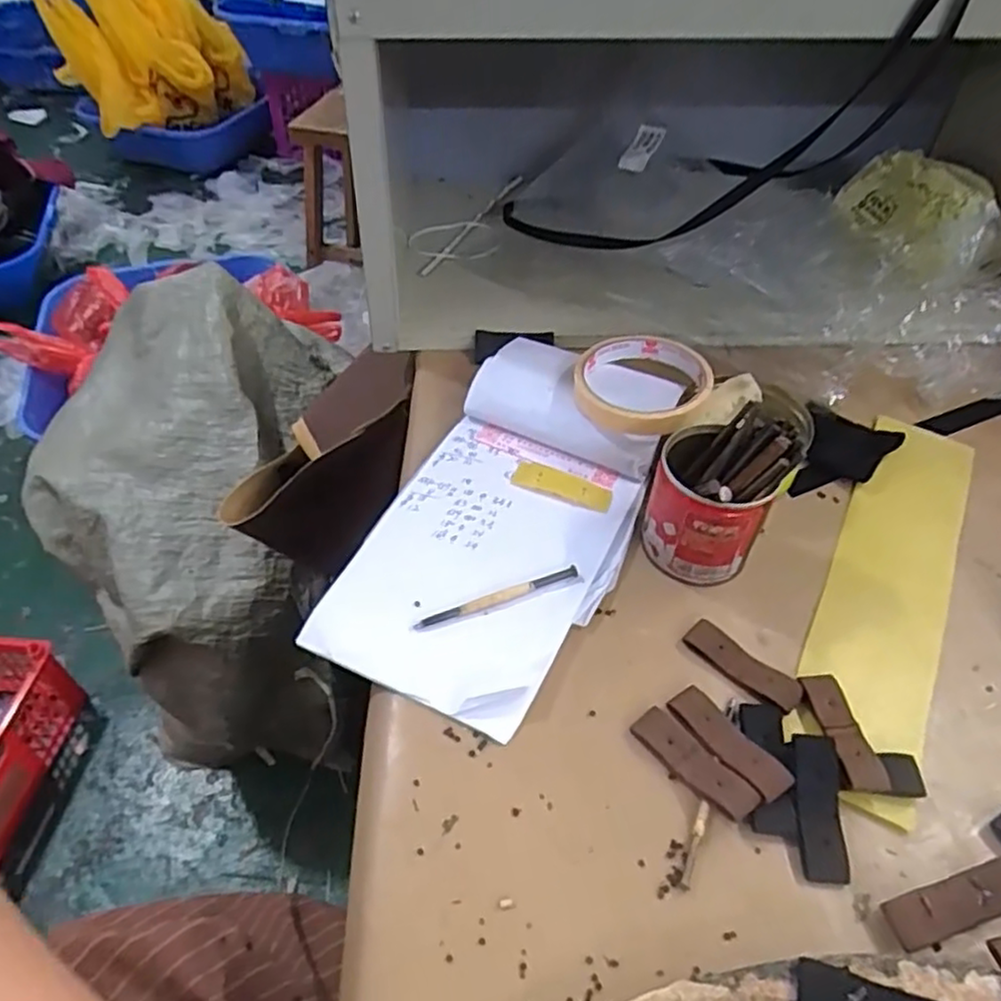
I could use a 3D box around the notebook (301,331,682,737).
[{"bbox_3d":[0.007,0.002,0.429,0.135,0.022,0.260,20,55,16],"label":"notebook"}]

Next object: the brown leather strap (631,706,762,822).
[{"bbox_3d":[0.092,0.124,0.338,0.018,0.011,0.062,-31,56,-27],"label":"brown leather strap"}]

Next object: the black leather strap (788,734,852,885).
[{"bbox_3d":[0.144,0.139,0.324,0.022,0.006,0.062,6,59,1],"label":"black leather strap"}]

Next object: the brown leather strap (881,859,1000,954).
[{"bbox_3d":[0.193,0.171,0.302,0.063,0.005,0.019,-15,48,-10],"label":"brown leather strap"}]

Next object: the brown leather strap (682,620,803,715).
[{"bbox_3d":[0.127,0.085,0.372,0.062,0.004,0.020,37,56,27],"label":"brown leather strap"}]

